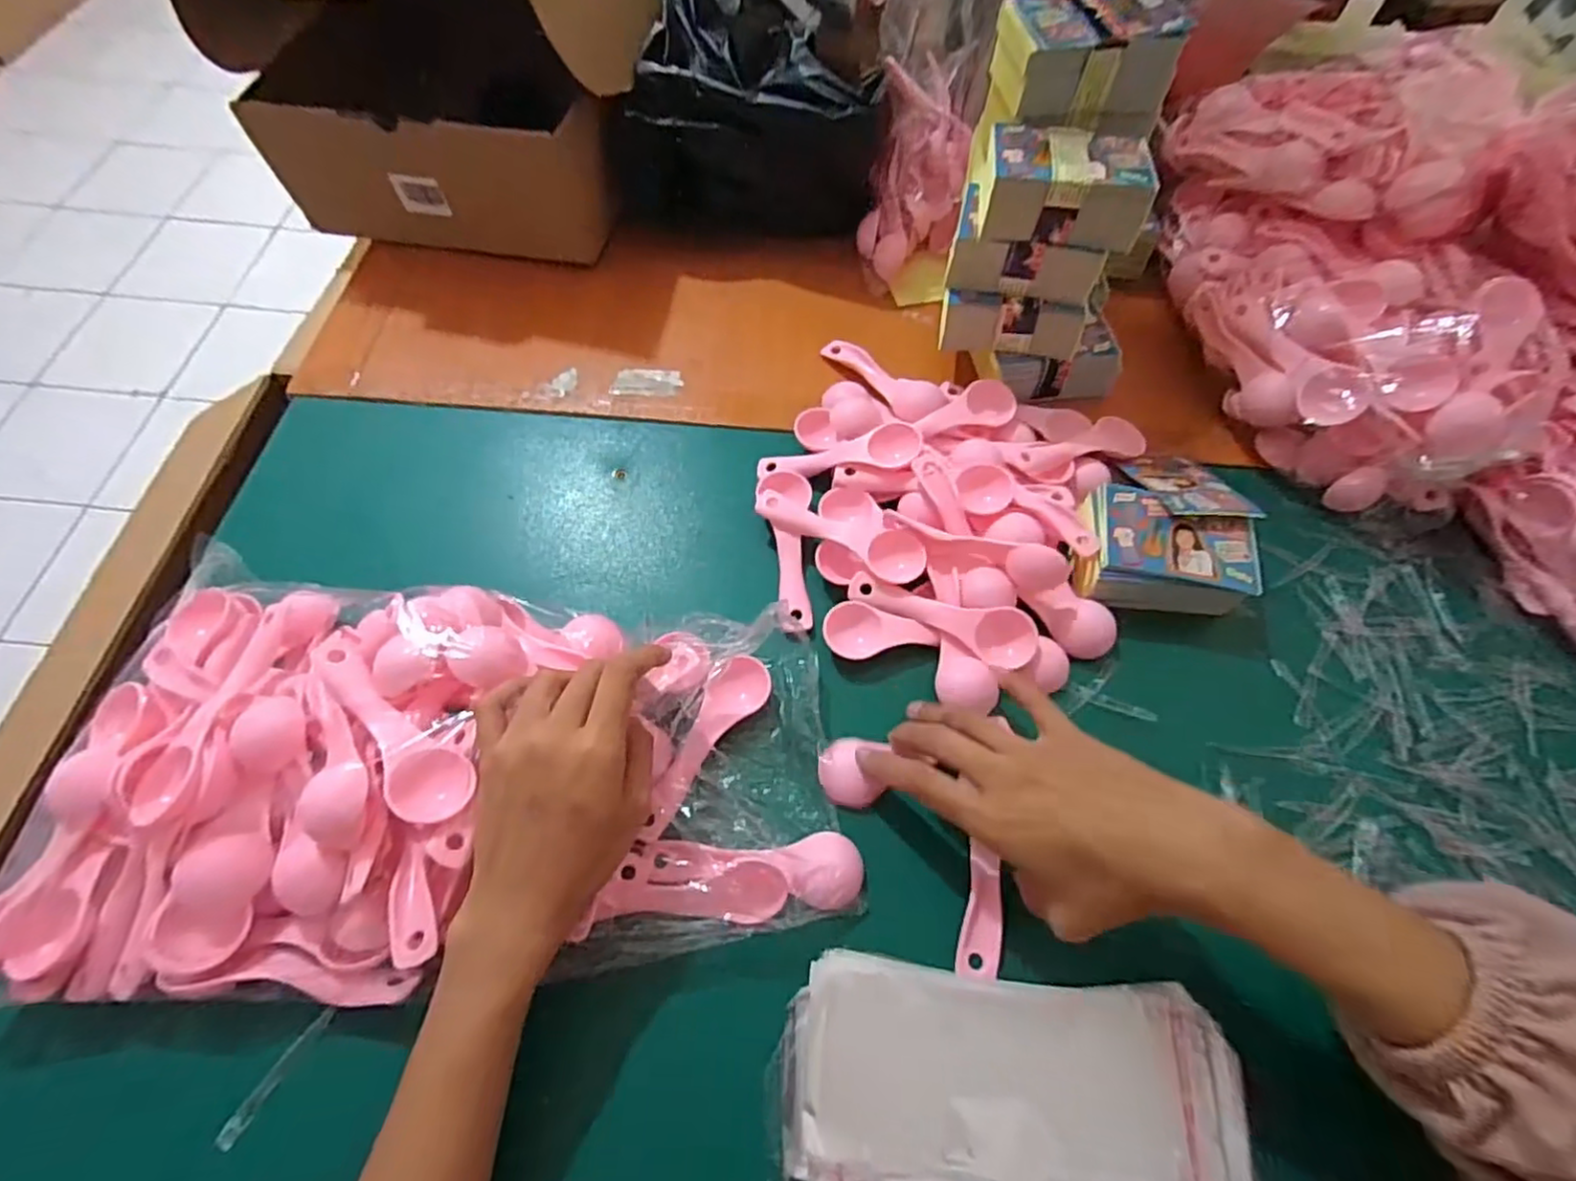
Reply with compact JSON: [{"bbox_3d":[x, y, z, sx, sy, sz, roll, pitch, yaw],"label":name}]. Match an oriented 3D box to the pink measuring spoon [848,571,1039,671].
[{"bbox_3d":[0.092,0.015,0.402,0.113,0.016,0.031,21,65,9],"label":"pink measuring spoon"}]

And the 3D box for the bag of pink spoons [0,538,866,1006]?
[{"bbox_3d":[-0.168,0.082,0.340,0.384,0.068,0.200,1,59,-9],"label":"bag of pink spoons"}]

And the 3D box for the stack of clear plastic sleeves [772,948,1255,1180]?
[{"bbox_3d":[0.097,0.222,0.298,0.194,0.023,0.089,5,64,1],"label":"stack of clear plastic sleeves"}]

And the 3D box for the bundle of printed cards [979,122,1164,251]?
[{"bbox_3d":[0.167,-0.248,0.407,0.094,0.038,0.061,8,64,2],"label":"bundle of printed cards"}]

